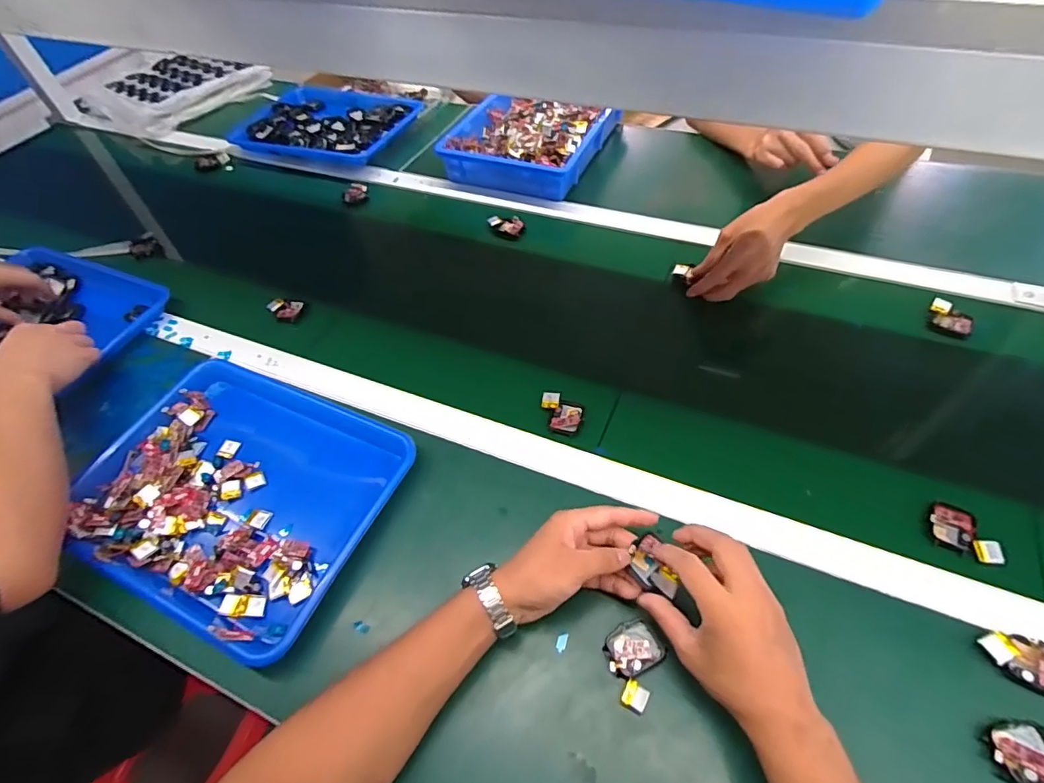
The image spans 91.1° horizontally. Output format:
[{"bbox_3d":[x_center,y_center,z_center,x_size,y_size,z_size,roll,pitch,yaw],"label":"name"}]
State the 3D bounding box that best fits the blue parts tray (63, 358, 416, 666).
[{"bbox_3d":[-0.302,0.101,0.539,0.319,0.045,0.238,19,57,18],"label":"blue parts tray"}]

